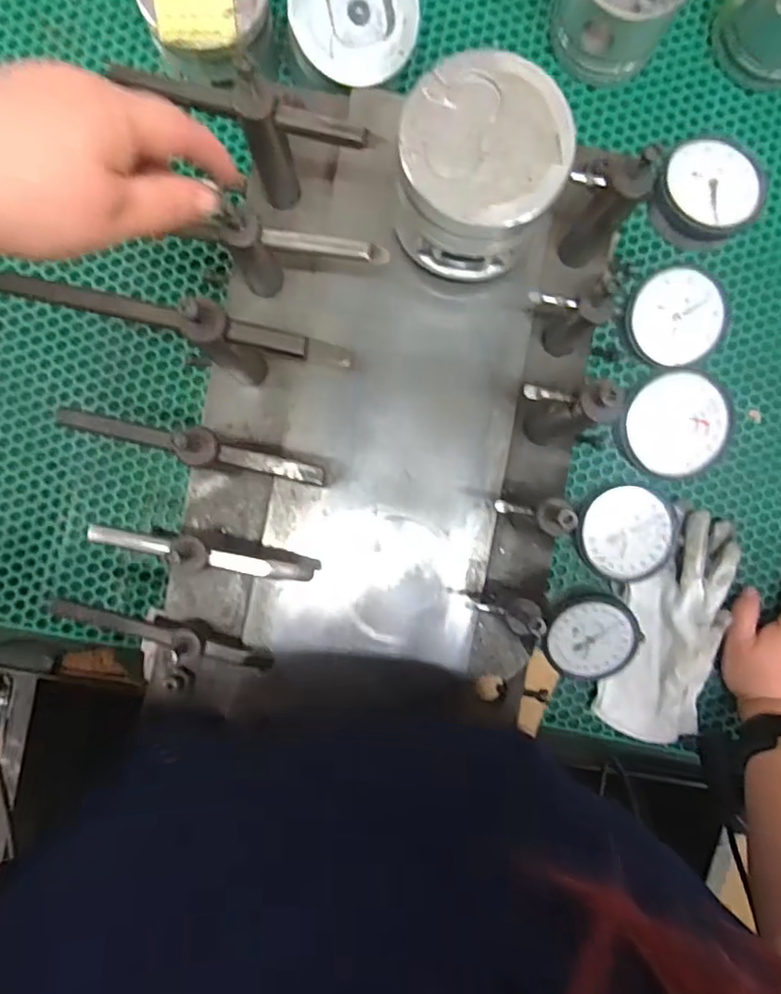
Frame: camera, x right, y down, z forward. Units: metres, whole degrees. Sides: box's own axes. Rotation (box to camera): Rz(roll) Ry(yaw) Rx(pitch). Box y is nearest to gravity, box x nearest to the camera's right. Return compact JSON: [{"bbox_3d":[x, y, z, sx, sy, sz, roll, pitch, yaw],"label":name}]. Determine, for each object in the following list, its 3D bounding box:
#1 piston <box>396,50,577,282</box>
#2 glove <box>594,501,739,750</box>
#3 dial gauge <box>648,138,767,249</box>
[{"bbox_3d":[0.047,-0.178,0.351,0.088,0.099,0.085,0,91,-3],"label":"piston"},{"bbox_3d":[0.242,0.110,0.524,0.099,0.045,0.206,12,90,-3],"label":"glove"},{"bbox_3d":[0.168,-0.163,0.322,0.051,0.022,0.052,0,91,-3],"label":"dial gauge"}]

